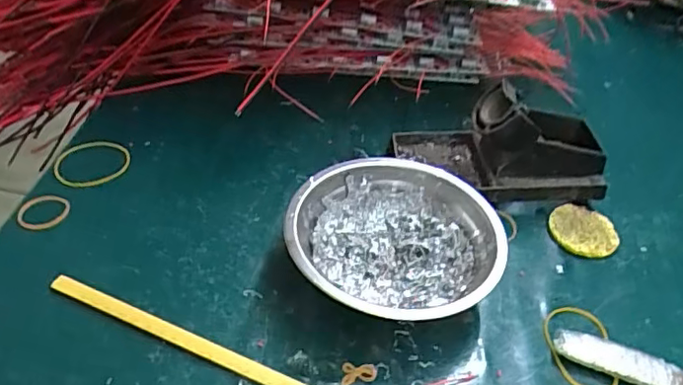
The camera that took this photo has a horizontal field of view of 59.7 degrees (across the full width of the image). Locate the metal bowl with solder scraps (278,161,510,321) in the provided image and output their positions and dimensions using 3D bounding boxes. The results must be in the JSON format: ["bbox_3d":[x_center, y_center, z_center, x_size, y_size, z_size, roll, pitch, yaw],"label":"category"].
[{"bbox_3d":[0.032,0.034,0.366,0.123,0.042,0.124,3,42,-3],"label":"metal bowl with solder scraps"}]

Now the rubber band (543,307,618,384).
[{"bbox_3d":[0.139,0.089,0.347,0.037,0.004,0.056,10,42,5],"label":"rubber band"}]

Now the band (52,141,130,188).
[{"bbox_3d":[-0.176,-0.020,0.423,0.043,0.009,0.054,25,45,11],"label":"band"}]

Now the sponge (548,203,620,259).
[{"bbox_3d":[0.168,0.027,0.414,0.047,0.008,0.044,18,43,13],"label":"sponge"}]

